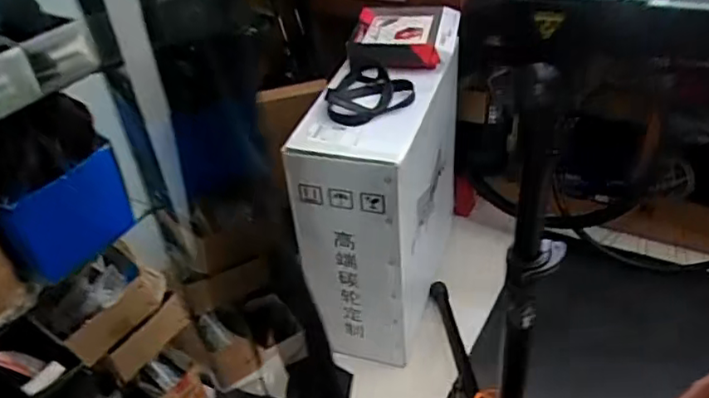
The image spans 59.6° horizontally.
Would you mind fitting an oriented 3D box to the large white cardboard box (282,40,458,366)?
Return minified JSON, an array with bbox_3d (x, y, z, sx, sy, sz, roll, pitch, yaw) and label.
[{"bbox_3d":[0.086,0.015,1.738,0.290,0.704,0.576,7,39,16],"label":"large white cardboard box"}]

